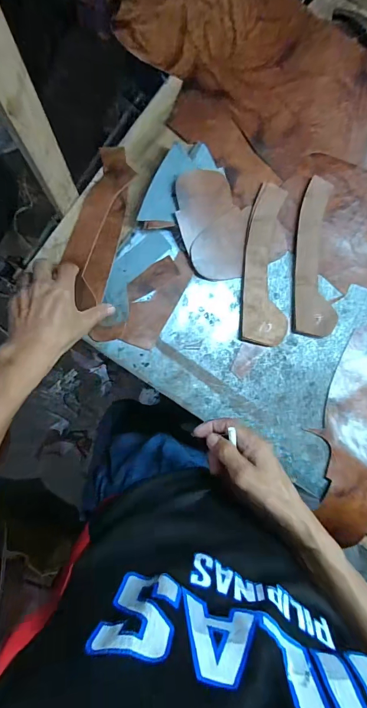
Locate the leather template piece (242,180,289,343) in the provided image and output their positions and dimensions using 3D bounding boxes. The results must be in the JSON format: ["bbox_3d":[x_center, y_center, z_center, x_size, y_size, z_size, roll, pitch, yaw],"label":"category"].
[{"bbox_3d":[0.120,-0.130,0.515,0.064,0.011,0.232,3,87,-9],"label":"leather template piece"}]

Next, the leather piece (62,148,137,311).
[{"bbox_3d":[-0.117,-0.178,0.486,0.065,0.016,0.224,12,83,0],"label":"leather piece"}]

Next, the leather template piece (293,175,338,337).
[{"bbox_3d":[0.194,-0.141,0.521,0.061,0.009,0.226,0,90,-3],"label":"leather template piece"}]

